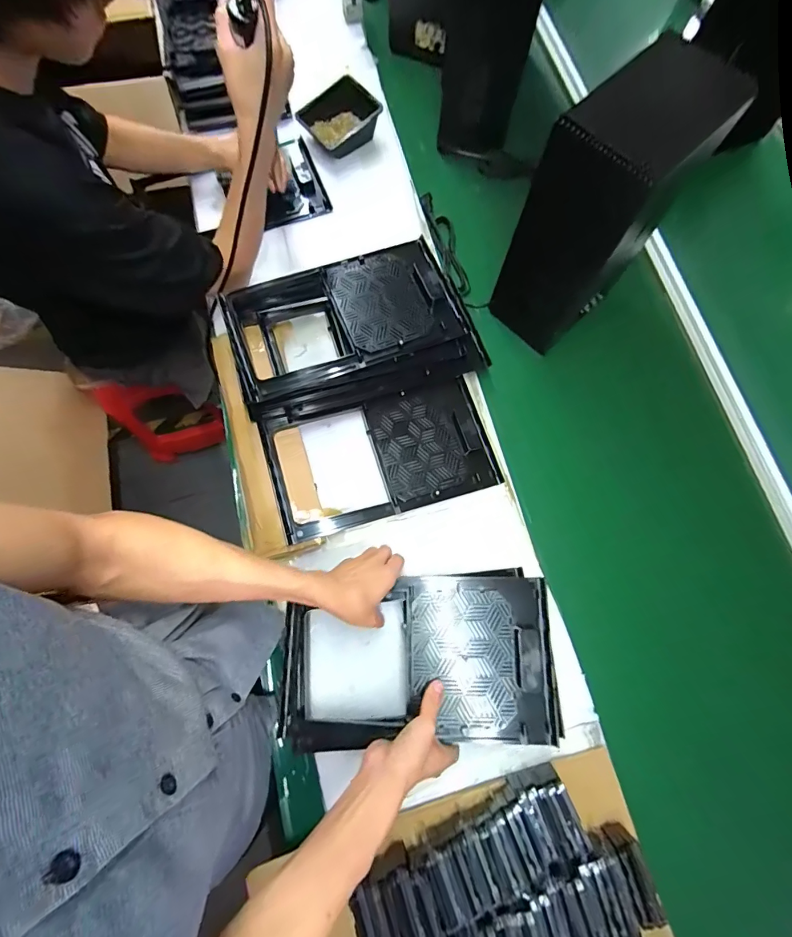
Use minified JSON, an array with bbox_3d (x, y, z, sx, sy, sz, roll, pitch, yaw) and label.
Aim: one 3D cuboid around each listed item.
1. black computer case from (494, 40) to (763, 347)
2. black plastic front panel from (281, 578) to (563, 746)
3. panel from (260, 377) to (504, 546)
[{"bbox_3d":[0.284,-0.350,0.621,0.194,0.339,0.125,-41,79,-13],"label":"black computer case"},{"bbox_3d":[0.029,0.245,0.557,0.341,0.023,0.192,-1,73,5],"label":"black plastic front panel"},{"bbox_3d":[-0.018,-0.020,0.677,0.342,0.047,0.189,-16,74,-7],"label":"panel"}]

